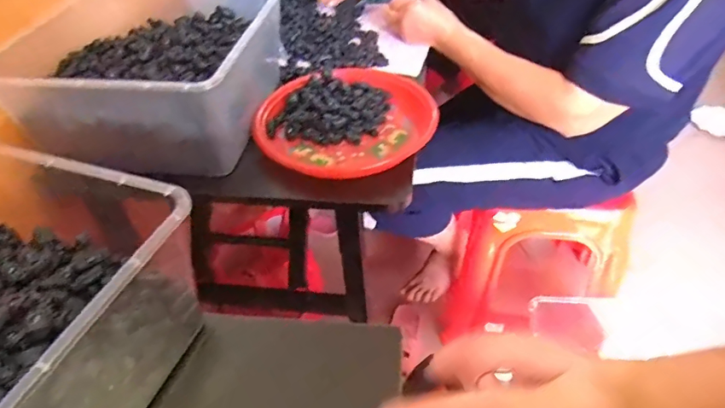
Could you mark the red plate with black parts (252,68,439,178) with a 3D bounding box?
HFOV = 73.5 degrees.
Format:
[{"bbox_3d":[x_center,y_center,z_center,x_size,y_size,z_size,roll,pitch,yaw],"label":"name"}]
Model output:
[{"bbox_3d":[-0.023,-0.119,0.672,0.238,0.032,0.207,-6,44,-3],"label":"red plate with black parts"}]

